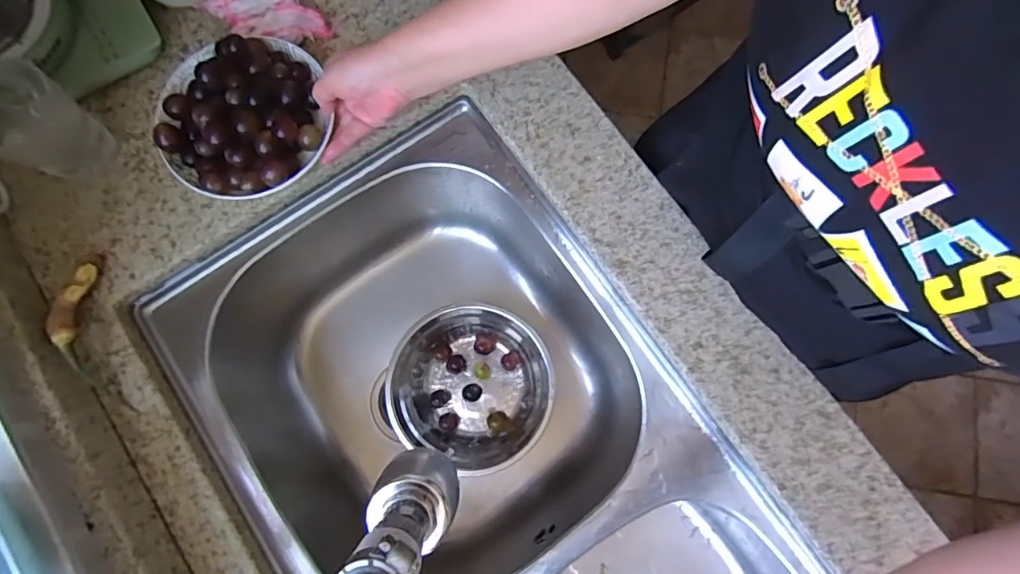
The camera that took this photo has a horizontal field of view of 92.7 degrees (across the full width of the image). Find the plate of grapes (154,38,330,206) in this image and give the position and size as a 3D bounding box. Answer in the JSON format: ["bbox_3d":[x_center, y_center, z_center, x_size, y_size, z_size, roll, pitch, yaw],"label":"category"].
[{"bbox_3d":[-0.265,-0.170,0.473,0.155,0.044,0.164,0,80,-1],"label":"plate of grapes"}]

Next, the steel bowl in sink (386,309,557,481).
[{"bbox_3d":[-0.055,0.129,0.659,0.212,0.109,0.197,0,80,-1],"label":"steel bowl in sink"}]

